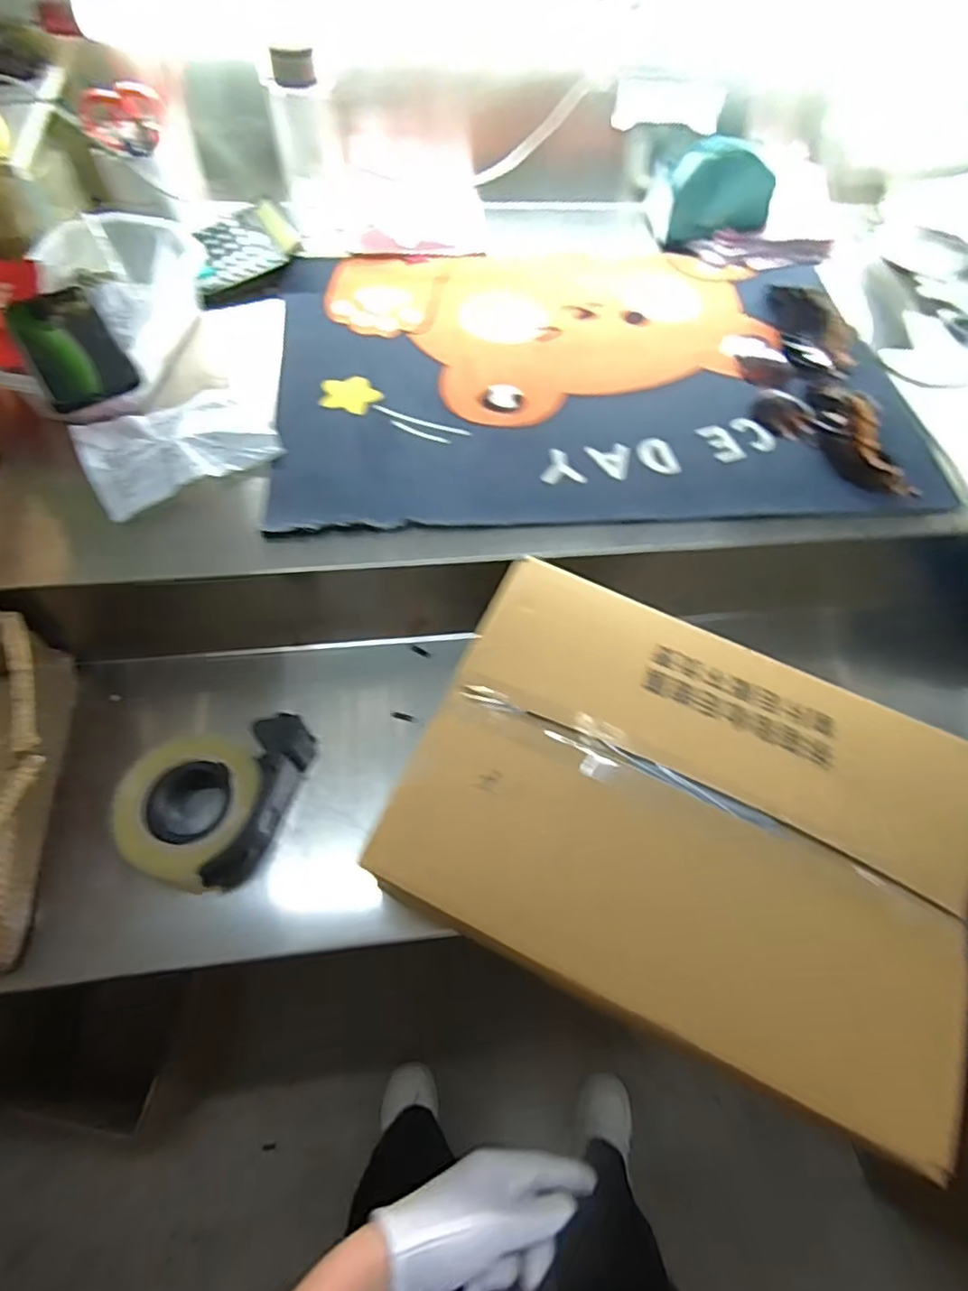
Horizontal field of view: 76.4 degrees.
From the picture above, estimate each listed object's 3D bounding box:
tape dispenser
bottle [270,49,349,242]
[{"bbox_3d":[-0.242,0.133,0.561,0.123,0.072,0.164,19,63,6],"label":"tape dispenser"},{"bbox_3d":[-0.197,-0.559,0.706,0.070,0.170,0.054,-9,62,-7],"label":"bottle"}]

